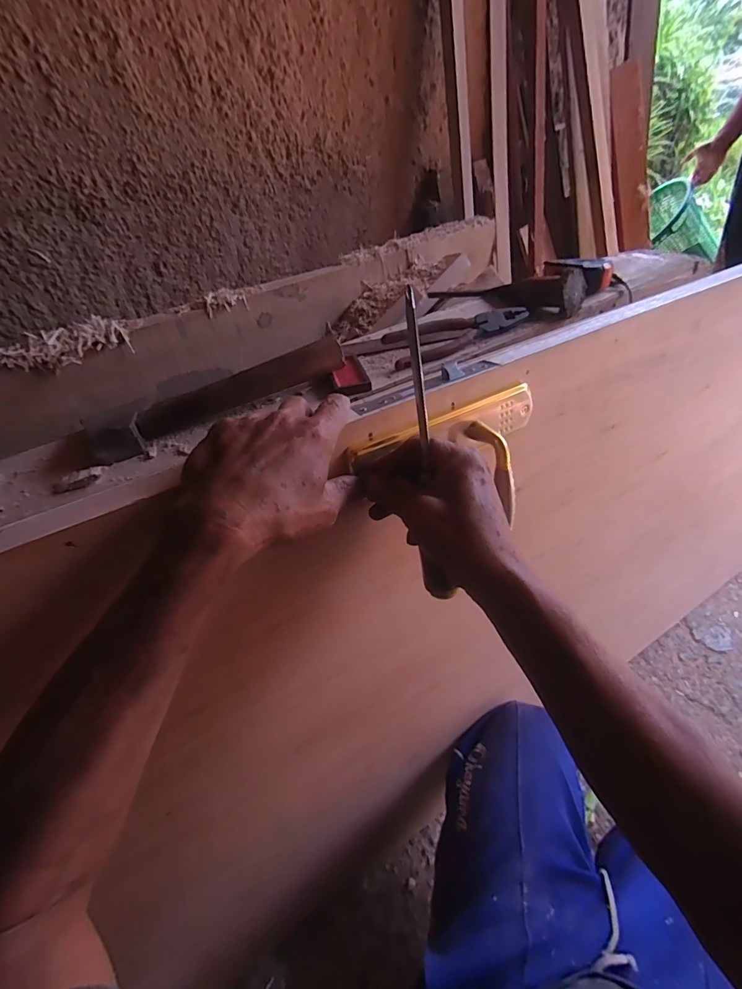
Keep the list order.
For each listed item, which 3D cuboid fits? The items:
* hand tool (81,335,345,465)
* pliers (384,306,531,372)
[{"bbox_3d":[-0.156,-0.103,0.450,0.272,0.044,0.040,-25,44,-20],"label":"hand tool"},{"bbox_3d":[0.107,-0.203,0.535,0.192,0.025,0.052,-23,43,-18],"label":"pliers"}]

